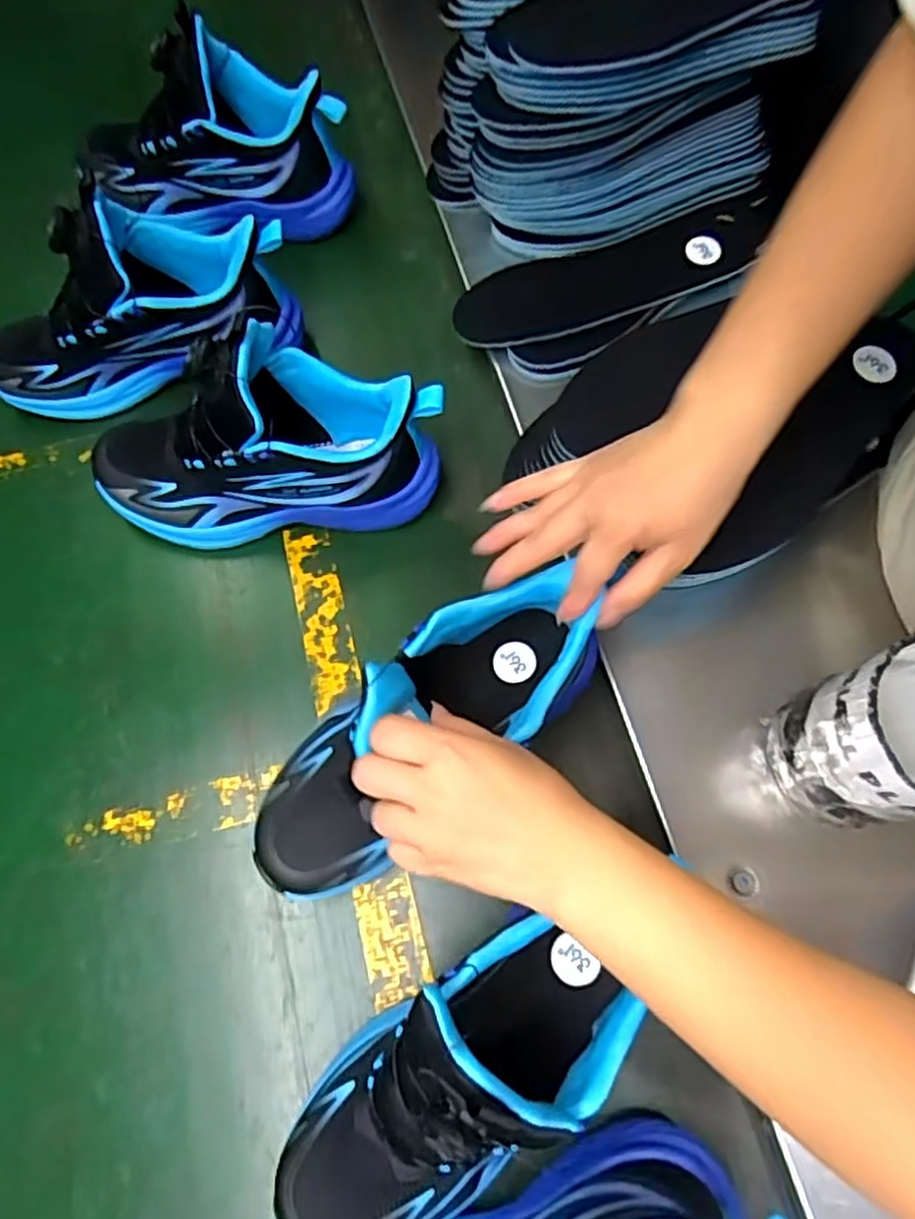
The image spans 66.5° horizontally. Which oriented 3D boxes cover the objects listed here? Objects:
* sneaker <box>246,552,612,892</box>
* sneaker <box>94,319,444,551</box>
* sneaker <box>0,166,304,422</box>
[{"bbox_3d":[-0.025,0.070,0.391,0.221,0.098,0.085,-40,73,-9],"label":"sneaker"},{"bbox_3d":[-0.134,-0.115,0.474,0.242,0.142,0.086,-6,69,-1],"label":"sneaker"},{"bbox_3d":[-0.242,-0.228,0.521,0.239,0.145,0.082,-8,69,-2],"label":"sneaker"}]

